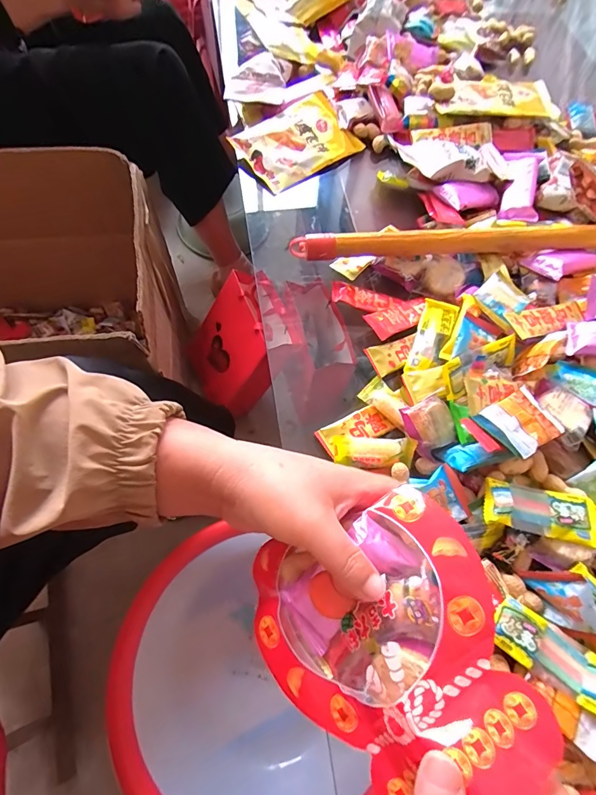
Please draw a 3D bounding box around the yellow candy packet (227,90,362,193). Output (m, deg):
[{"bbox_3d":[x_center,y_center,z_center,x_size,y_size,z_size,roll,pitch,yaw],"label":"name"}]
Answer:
[{"bbox_3d":[-0.002,-0.332,0.509,0.144,0.020,0.100,-32,73,-17],"label":"yellow candy packet"}]

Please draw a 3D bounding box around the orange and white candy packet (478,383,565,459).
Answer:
[{"bbox_3d":[0.192,0.019,0.330,0.059,0.010,0.048,-22,61,-27],"label":"orange and white candy packet"}]

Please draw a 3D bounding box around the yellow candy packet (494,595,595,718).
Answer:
[{"bbox_3d":[0.189,0.192,0.291,0.090,0.021,0.037,33,68,10],"label":"yellow candy packet"}]

